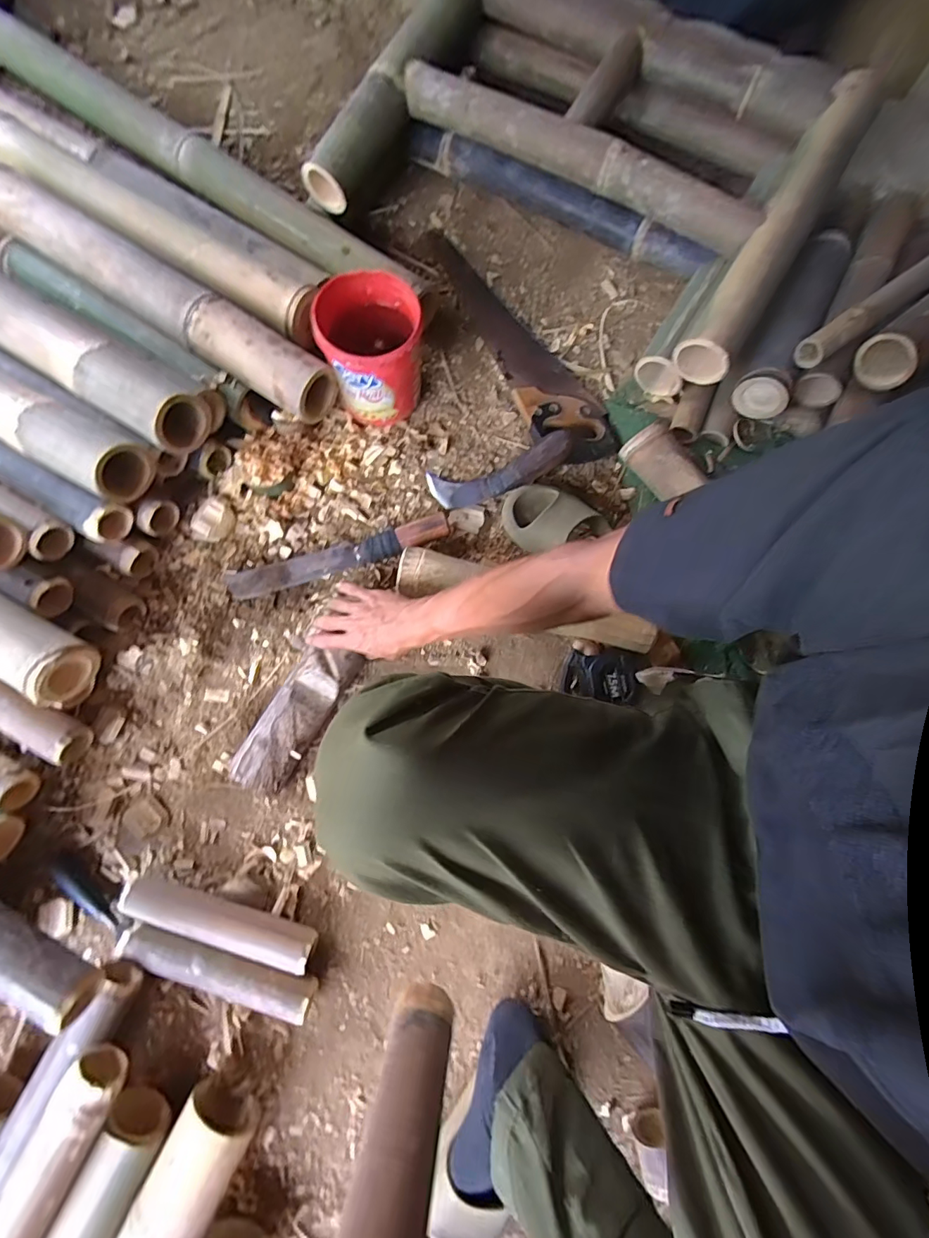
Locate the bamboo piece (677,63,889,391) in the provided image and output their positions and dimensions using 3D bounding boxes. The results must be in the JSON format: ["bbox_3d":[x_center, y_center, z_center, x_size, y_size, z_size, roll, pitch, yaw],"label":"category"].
[{"bbox_3d":[0.475,-0.590,0.723,0.080,0.083,0.561,31,79,6],"label":"bamboo piece"}]

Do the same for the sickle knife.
[{"bbox_3d":[0.053,-0.222,0.741,0.223,0.025,0.064,-17,78,16],"label":"sickle knife"}]

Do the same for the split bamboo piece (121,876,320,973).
[{"bbox_3d":[-0.304,0.375,0.617,0.240,0.042,0.048,16,78,2],"label":"split bamboo piece"}]

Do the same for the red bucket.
[{"bbox_3d":[-0.132,-0.393,0.729,0.139,0.151,0.142,0,78,-1],"label":"red bucket"}]

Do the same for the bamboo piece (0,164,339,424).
[{"bbox_3d":[-0.459,-0.486,0.723,0.607,0.087,0.089,34,79,7],"label":"bamboo piece"}]

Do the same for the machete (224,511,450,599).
[{"bbox_3d":[-0.184,-0.093,0.723,0.325,0.035,0.049,-19,79,-5],"label":"machete"}]

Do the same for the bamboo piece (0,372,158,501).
[{"bbox_3d":[-0.688,-0.327,0.652,0.587,0.070,0.082,29,79,6],"label":"bamboo piece"}]

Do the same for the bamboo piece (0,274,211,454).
[{"bbox_3d":[-0.612,-0.410,0.671,0.584,0.074,0.088,32,79,6],"label":"bamboo piece"}]

